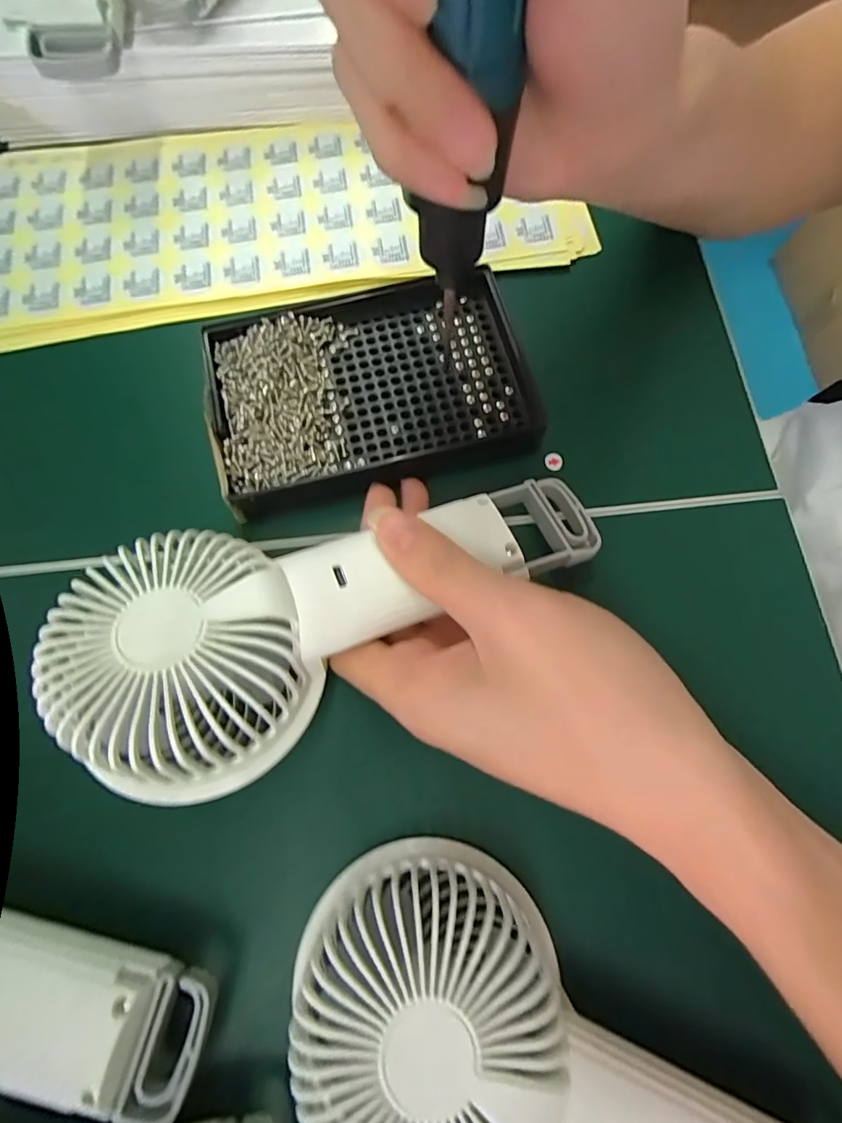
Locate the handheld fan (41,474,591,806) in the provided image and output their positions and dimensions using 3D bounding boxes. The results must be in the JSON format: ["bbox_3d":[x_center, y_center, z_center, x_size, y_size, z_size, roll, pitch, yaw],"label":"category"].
[{"bbox_3d":[-0.024,0.011,0.186,0.191,0.034,0.081,-21,74,-18],"label":"handheld fan"}]

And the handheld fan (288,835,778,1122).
[{"bbox_3d":[0.044,0.163,0.155,0.180,0.047,0.076,33,76,9],"label":"handheld fan"}]

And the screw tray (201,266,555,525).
[{"bbox_3d":[-0.023,-0.079,0.235,0.143,0.018,0.096,-17,74,-5],"label":"screw tray"}]

